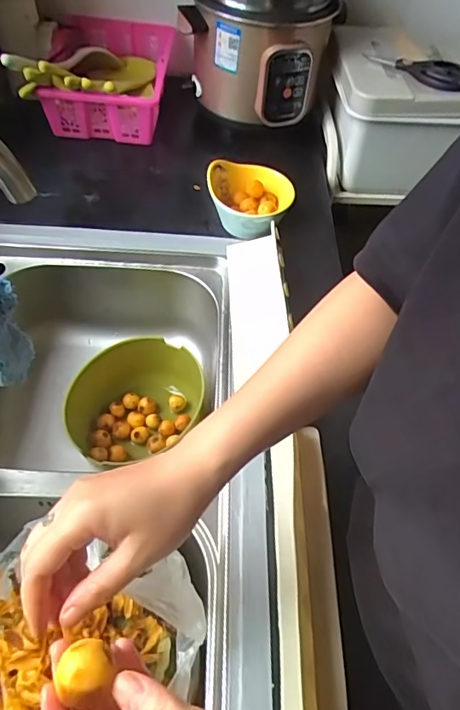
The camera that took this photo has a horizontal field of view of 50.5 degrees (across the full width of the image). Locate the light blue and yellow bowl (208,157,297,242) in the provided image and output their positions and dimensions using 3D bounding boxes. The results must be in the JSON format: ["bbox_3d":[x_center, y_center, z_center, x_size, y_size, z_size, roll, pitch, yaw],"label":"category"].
[{"bbox_3d":[0.030,-0.225,0.733,0.123,0.090,0.098,2,53,-3],"label":"light blue and yellow bowl"}]

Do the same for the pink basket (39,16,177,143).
[{"bbox_3d":[-0.209,-0.490,0.871,0.192,0.126,0.294,1,53,-4],"label":"pink basket"}]

